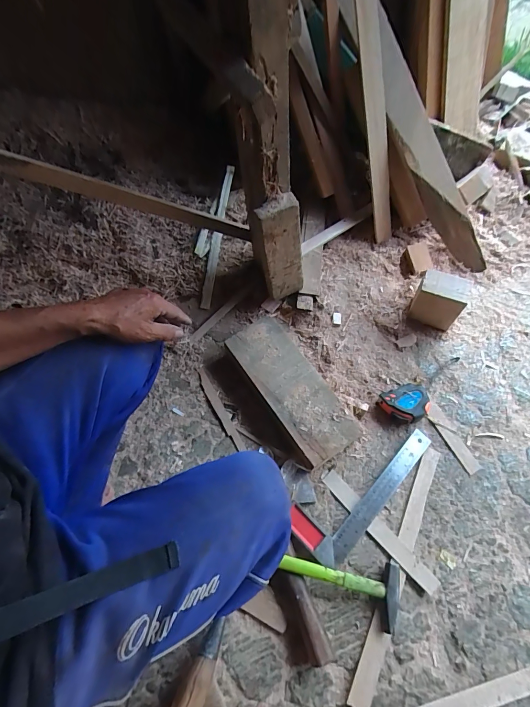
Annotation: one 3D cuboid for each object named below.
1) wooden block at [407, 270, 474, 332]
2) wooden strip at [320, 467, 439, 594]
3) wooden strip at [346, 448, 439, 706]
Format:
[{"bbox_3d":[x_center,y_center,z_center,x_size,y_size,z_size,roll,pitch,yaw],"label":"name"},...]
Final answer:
[{"bbox_3d":[0.373,-0.113,0.781,0.096,0.116,0.062,26,63,16],"label":"wooden block"},{"bbox_3d":[0.192,0.301,0.624,0.034,0.008,0.234,-33,61,-26],"label":"wooden strip"},{"bbox_3d":[0.224,0.343,0.596,0.030,0.010,0.410,24,62,15],"label":"wooden strip"}]

